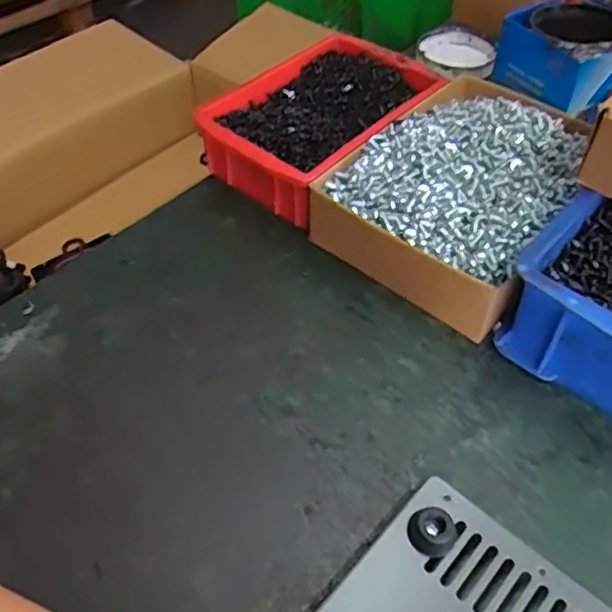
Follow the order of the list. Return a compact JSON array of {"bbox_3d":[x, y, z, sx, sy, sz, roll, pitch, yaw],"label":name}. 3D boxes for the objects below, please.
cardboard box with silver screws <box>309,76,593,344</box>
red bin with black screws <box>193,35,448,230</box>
[{"bbox_3d":[0.124,-0.090,0.511,0.160,0.061,0.230,31,56,23],"label":"cardboard box with silver screws"},{"bbox_3d":[0.011,-0.157,0.565,0.129,0.061,0.201,34,57,24],"label":"red bin with black screws"}]

